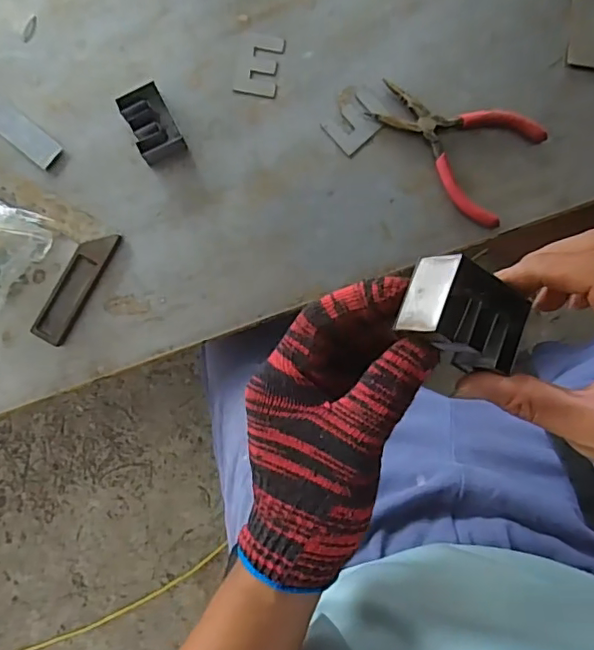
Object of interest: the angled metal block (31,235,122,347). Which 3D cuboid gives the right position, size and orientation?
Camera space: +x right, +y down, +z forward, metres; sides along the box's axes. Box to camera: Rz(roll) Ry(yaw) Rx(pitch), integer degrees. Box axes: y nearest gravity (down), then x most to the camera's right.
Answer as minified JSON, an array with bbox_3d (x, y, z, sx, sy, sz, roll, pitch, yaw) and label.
[{"bbox_3d":[-0.193,-0.034,0.485,0.030,0.010,0.106,30,89,0],"label":"angled metal block"}]

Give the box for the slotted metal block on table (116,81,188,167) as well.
[{"bbox_3d":[-0.124,-0.172,0.476,0.037,0.025,0.055,-26,90,-1],"label":"slotted metal block on table"}]

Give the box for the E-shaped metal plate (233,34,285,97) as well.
[{"bbox_3d":[-0.034,-0.230,0.490,0.038,0.004,0.052,10,89,-1],"label":"E-shaped metal plate"}]

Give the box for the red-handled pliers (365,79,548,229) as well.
[{"bbox_3d":[0.133,-0.161,0.489,0.144,0.013,0.095,30,89,0],"label":"red-handled pliers"}]

